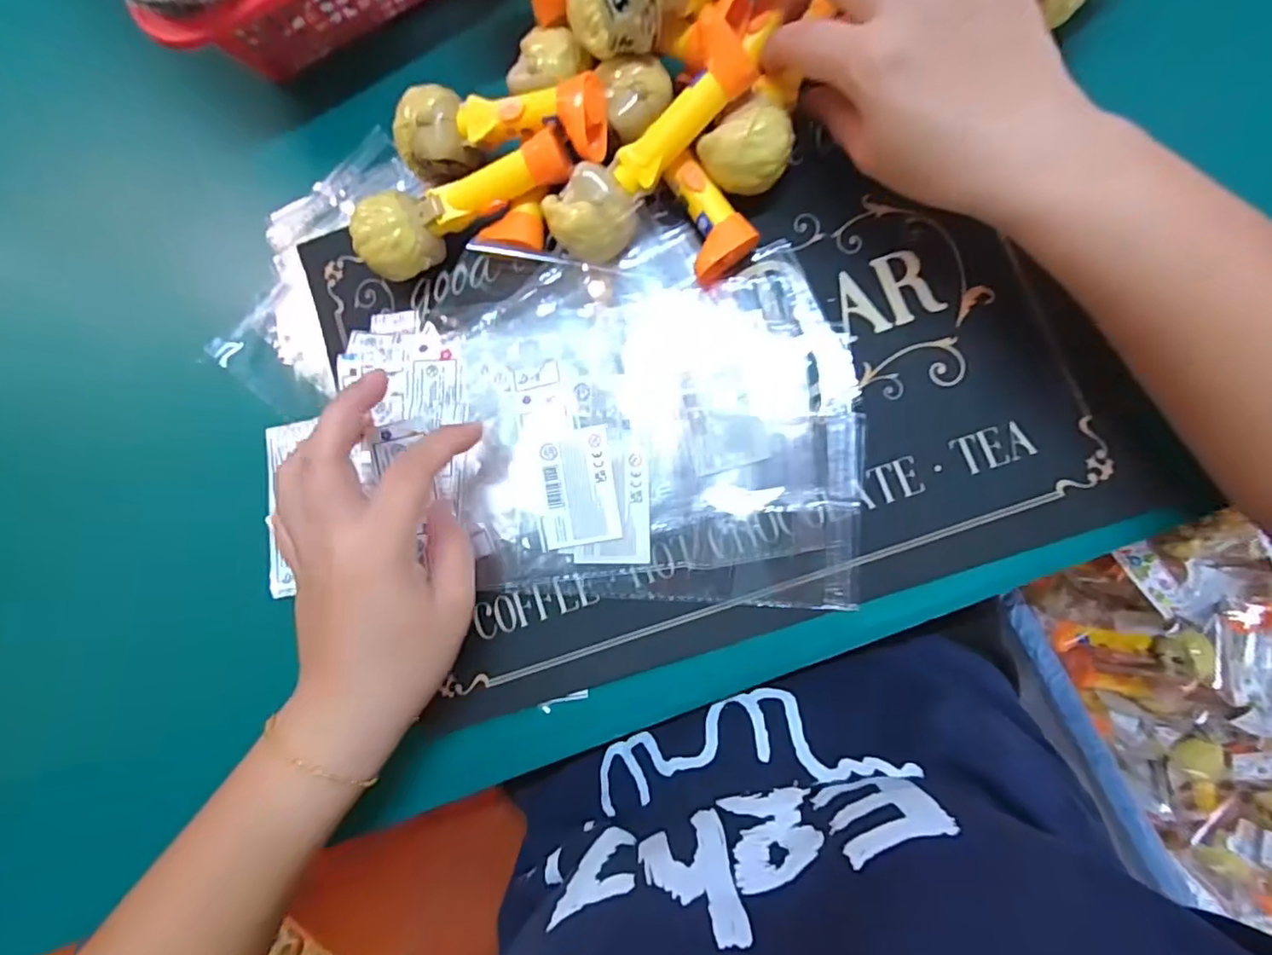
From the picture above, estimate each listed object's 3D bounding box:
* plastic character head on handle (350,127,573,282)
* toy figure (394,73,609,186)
[{"bbox_3d":[-0.090,-0.146,0.320,0.119,0.044,0.033,-27,81,2],"label":"plastic character head on handle"},{"bbox_3d":[-0.072,-0.186,0.319,0.114,0.042,0.042,9,100,22],"label":"toy figure"}]

